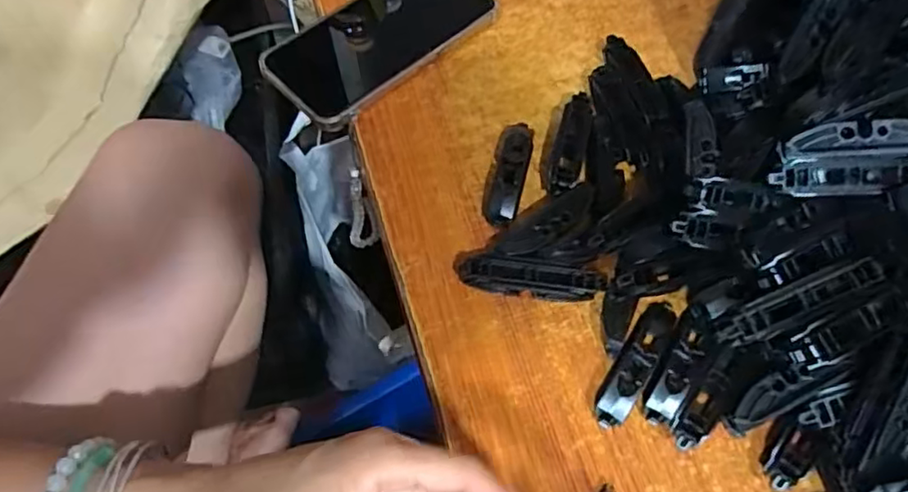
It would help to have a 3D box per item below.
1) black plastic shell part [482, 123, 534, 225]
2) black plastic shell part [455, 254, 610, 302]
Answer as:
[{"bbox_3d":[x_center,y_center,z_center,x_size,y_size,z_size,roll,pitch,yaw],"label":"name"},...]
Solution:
[{"bbox_3d":[0.035,-0.049,0.405,0.023,0.015,0.081,14,62,6],"label":"black plastic shell part"},{"bbox_3d":[0.044,0.020,0.364,0.084,0.017,0.019,9,62,3],"label":"black plastic shell part"}]

